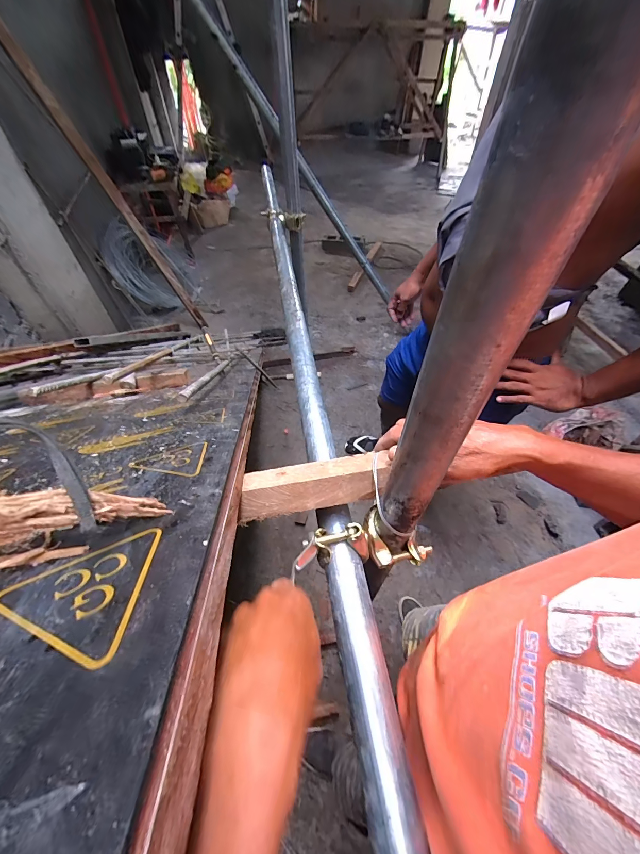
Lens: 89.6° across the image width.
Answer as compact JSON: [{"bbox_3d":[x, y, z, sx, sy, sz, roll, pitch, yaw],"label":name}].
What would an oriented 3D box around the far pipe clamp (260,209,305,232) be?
[{"bbox_3d":[-0.127,-0.700,1.088,0.140,0.060,0.042,15,53,11],"label":"far pipe clamp"}]

